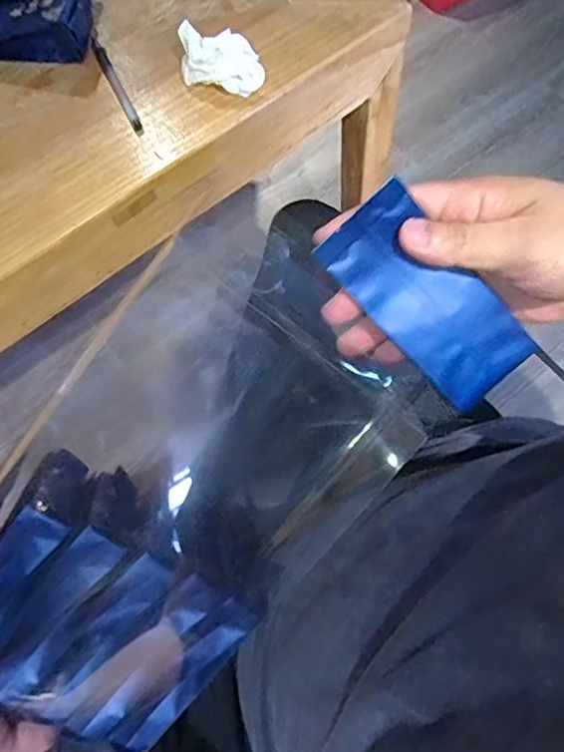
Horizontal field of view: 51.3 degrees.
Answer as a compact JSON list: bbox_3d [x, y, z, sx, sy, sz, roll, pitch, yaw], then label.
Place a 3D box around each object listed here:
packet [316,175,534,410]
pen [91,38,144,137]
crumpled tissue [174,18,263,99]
[{"bbox_3d":[0.078,-0.038,0.307,0.052,0.004,0.121,-44,105,8],"label":"packet"},{"bbox_3d":[-0.163,-0.286,0.579,0.013,0.006,0.131,-25,69,-7],"label":"pen"},{"bbox_3d":[-0.057,-0.306,0.563,0.085,0.038,0.048,12,69,8],"label":"crumpled tissue"}]

